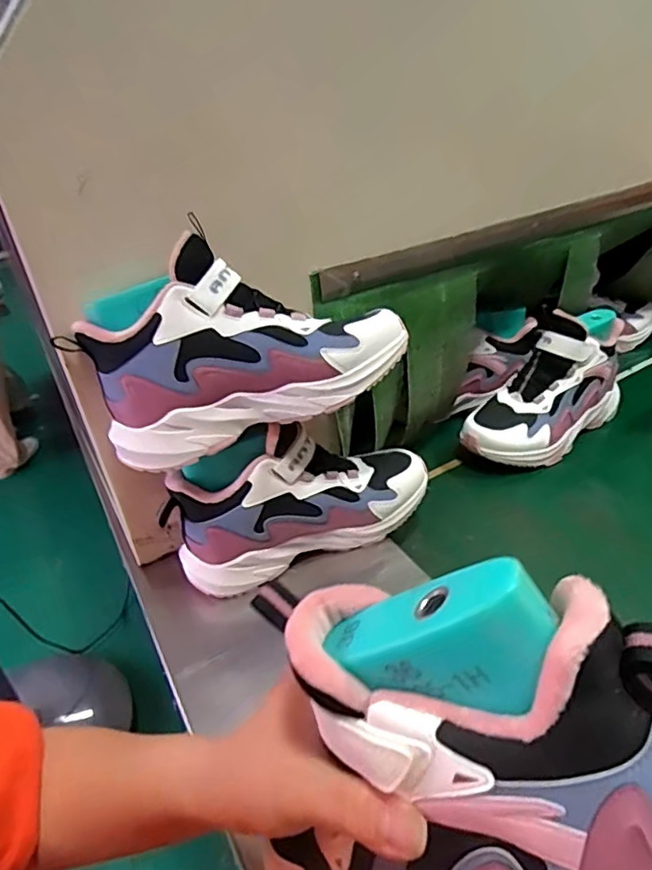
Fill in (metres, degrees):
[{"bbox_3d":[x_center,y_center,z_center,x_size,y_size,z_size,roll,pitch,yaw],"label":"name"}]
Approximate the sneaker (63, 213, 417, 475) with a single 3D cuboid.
[{"bbox_3d":[-0.058,-0.067,0.450,0.245,0.130,0.083,-14,34,-14],"label":"sneaker"}]

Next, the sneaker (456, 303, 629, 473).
[{"bbox_3d":[0.271,-0.055,0.699,0.228,0.152,0.090,-26,38,-30],"label":"sneaker"}]

